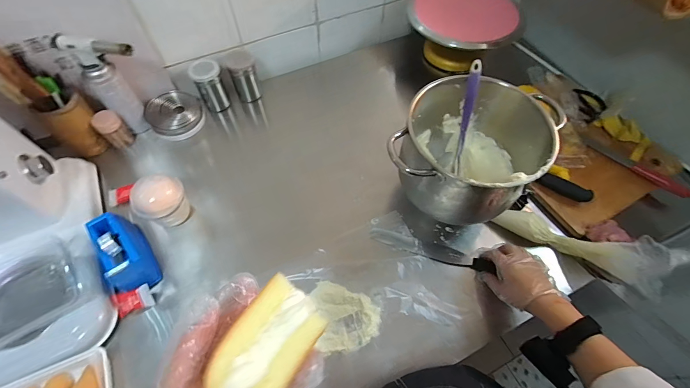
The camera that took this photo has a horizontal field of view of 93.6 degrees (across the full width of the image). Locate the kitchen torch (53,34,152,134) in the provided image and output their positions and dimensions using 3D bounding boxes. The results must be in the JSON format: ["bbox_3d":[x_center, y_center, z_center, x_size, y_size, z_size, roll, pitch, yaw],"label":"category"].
[{"bbox_3d":[-0.477,-0.222,0.690,0.157,0.226,0.072,30,63,16],"label":"kitchen torch"}]

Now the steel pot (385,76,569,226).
[{"bbox_3d":[0.223,-0.064,0.592,0.238,0.183,0.229,0,59,0],"label":"steel pot"}]

